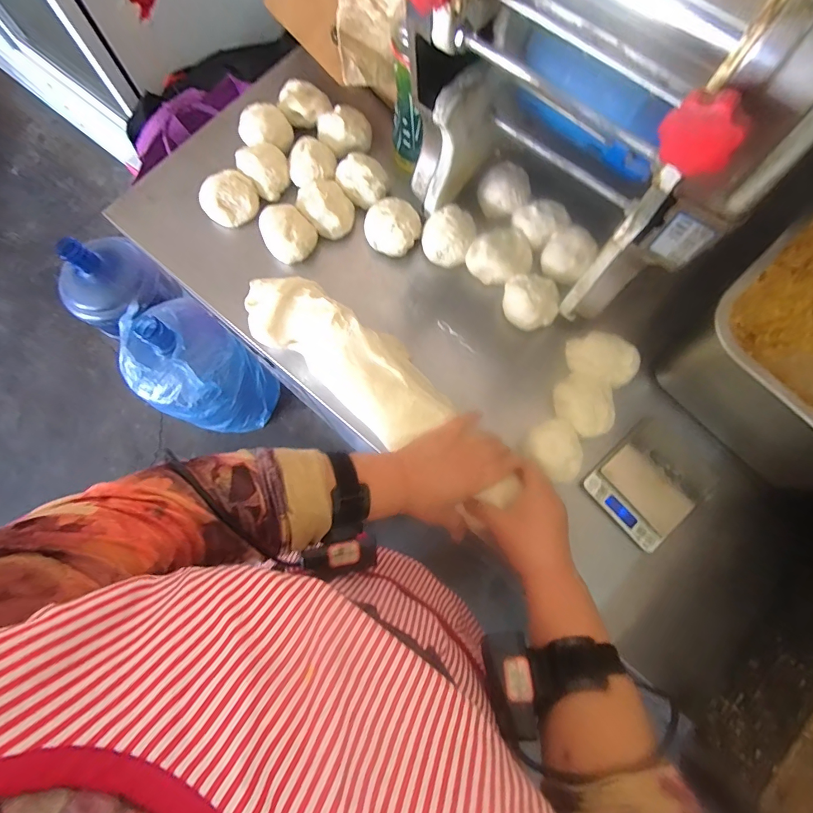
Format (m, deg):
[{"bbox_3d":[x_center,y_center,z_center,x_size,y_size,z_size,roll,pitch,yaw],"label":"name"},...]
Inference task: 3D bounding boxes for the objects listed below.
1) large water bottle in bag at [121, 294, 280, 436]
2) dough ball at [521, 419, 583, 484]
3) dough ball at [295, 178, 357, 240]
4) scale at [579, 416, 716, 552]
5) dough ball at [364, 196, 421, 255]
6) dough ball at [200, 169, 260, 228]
[{"bbox_3d":[-0.520,-0.080,1.101,0.272,0.409,0.238,32,78,6],"label":"large water bottle in bag"},{"bbox_3d":[0.169,0.049,0.486,0.067,0.030,0.060,36,79,7],"label":"dough ball"},{"bbox_3d":[-0.107,-0.265,0.568,0.065,0.042,0.079,-21,78,-6],"label":"dough ball"},{"bbox_3d":[0.283,0.087,0.492,0.123,0.016,0.103,-42,81,-10],"label":"scale"},{"bbox_3d":[-0.018,-0.234,0.557,0.070,0.042,0.062,18,77,3],"label":"dough ball"},{"bbox_3d":[-0.237,-0.276,0.578,0.075,0.054,0.066,-21,78,-6],"label":"dough ball"}]

